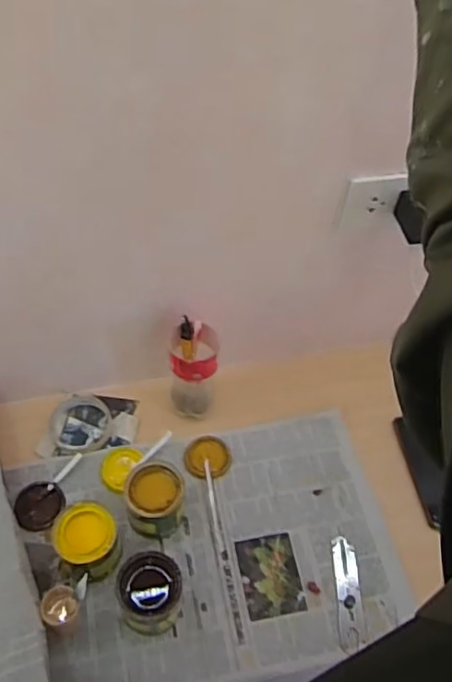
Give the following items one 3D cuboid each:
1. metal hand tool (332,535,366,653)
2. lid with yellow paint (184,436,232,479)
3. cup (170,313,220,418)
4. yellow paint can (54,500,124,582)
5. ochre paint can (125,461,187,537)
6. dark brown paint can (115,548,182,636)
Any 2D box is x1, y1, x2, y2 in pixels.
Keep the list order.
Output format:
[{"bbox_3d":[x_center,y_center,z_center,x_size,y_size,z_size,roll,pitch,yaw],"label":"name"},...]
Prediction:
[{"bbox_3d":[0.150,0.303,0.768,0.030,0.007,0.123,3,54,-2],"label":"metal hand tool"},{"bbox_3d":[-0.025,0.159,0.856,0.063,0.010,0.059,2,54,-3],"label":"lid with yellow paint"},{"bbox_3d":[-0.044,0.041,0.846,0.058,0.153,0.074,7,54,1],"label":"cup"},{"bbox_3d":[-0.161,0.236,0.736,0.068,0.068,0.069,2,54,-3],"label":"yellow paint can"},{"bbox_3d":[-0.087,0.195,0.775,0.070,0.076,0.072,2,54,-3],"label":"ochre paint can"},{"bbox_3d":[-0.086,0.291,0.715,0.071,0.077,0.075,2,54,-3],"label":"dark brown paint can"}]

